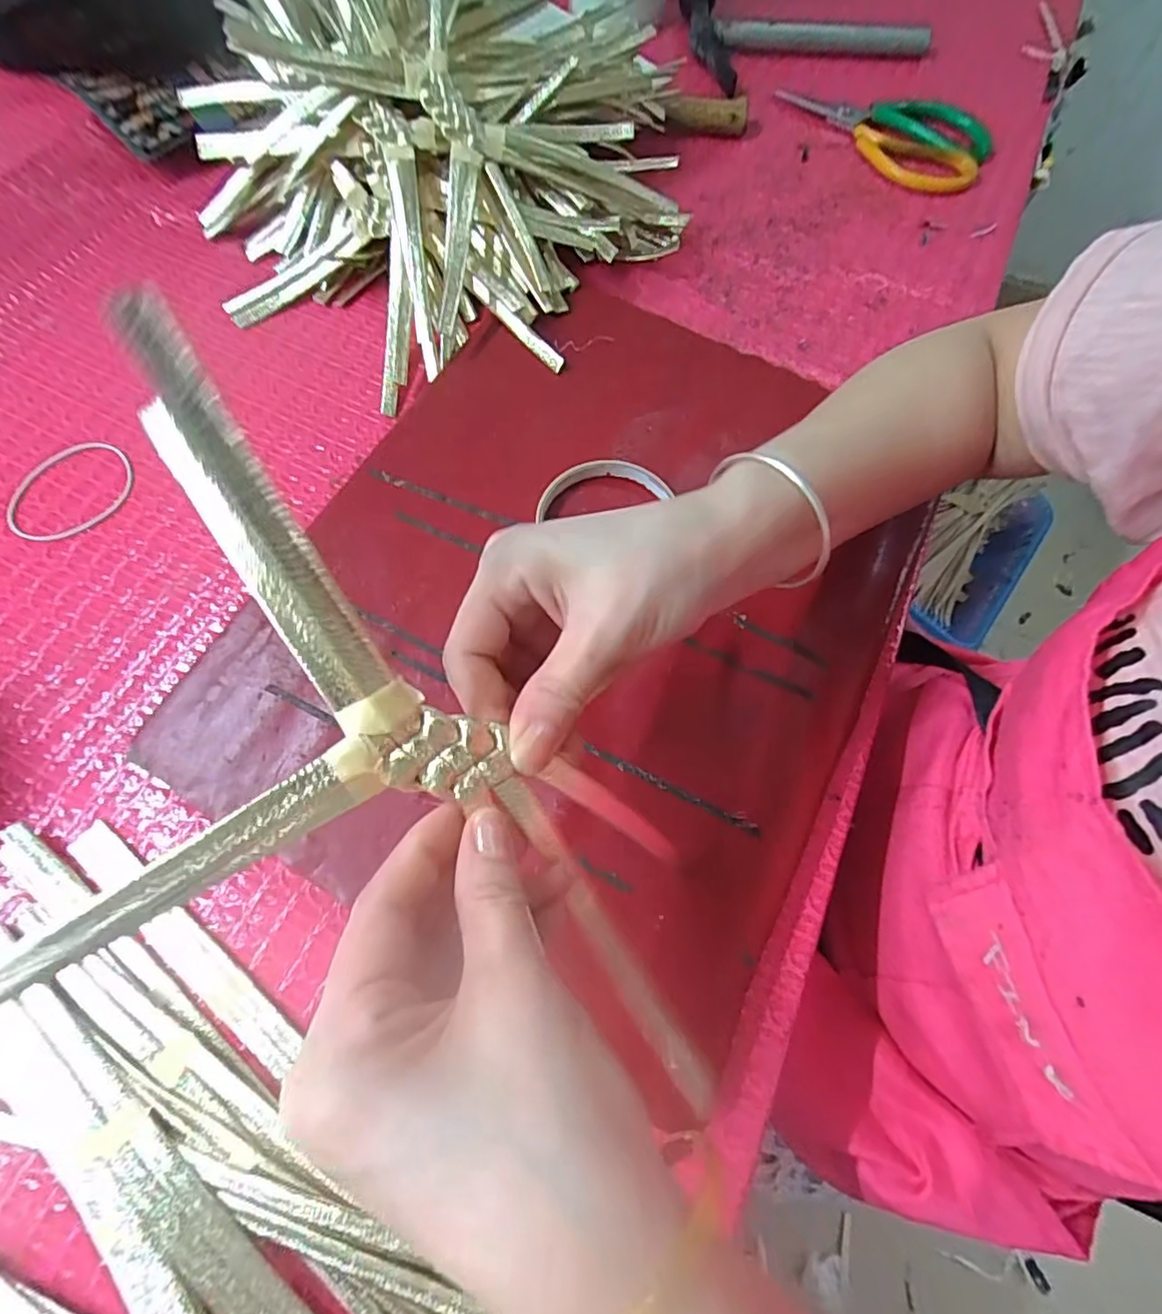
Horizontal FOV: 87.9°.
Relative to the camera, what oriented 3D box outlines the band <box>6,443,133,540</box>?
[{"bbox_3d":[-0.304,-0.100,0.360,0.061,0.004,0.073,20,70,9],"label":"band"}]

